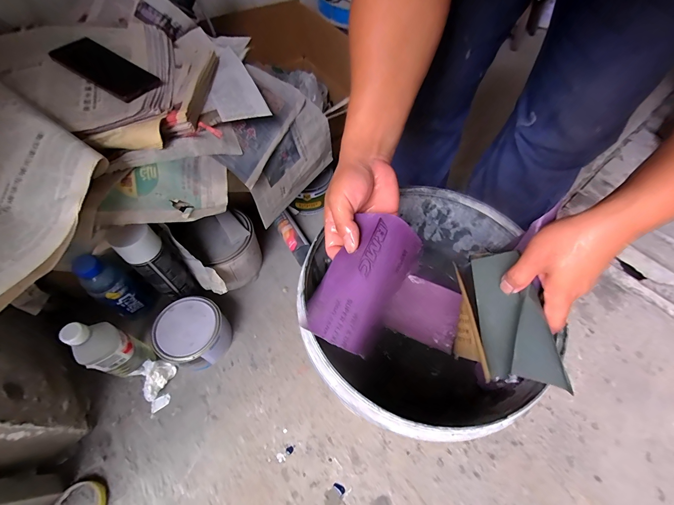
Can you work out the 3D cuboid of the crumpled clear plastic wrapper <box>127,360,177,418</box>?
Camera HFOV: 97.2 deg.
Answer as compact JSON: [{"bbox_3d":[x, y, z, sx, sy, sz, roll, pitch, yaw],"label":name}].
[{"bbox_3d":[-0.355,0.261,0.585,0.062,0.060,0.081,-24,62,-16],"label":"crumpled clear plastic wrapper"}]

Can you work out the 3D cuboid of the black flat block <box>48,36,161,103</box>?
[{"bbox_3d":[-0.382,-0.309,0.498,0.157,0.013,0.088,28,53,1],"label":"black flat block"}]

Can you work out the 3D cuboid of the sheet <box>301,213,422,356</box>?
[{"bbox_3d":[0.026,0.023,0.299,0.076,0.050,0.139,29,62,15],"label":"sheet"}]

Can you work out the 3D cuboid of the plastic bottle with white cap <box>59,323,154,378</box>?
[{"bbox_3d":[-0.400,0.178,0.534,0.056,0.223,0.067,20,60,10],"label":"plastic bottle with white cap"}]

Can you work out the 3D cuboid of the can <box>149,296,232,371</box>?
[{"bbox_3d":[-0.298,0.171,0.625,0.125,0.089,0.121,1,58,-1],"label":"can"}]

